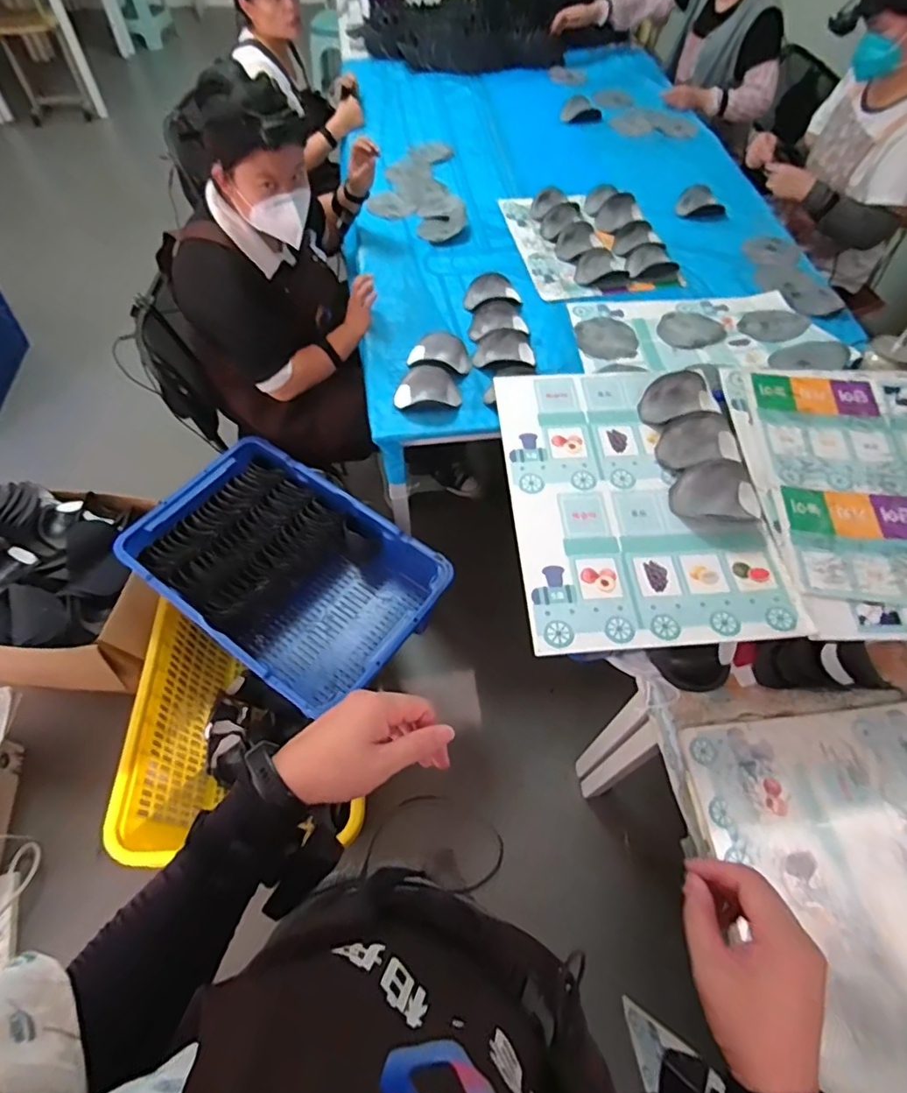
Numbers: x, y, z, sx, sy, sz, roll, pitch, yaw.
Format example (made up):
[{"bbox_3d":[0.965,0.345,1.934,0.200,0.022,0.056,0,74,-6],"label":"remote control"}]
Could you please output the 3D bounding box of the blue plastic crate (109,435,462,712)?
[{"bbox_3d":[-0.380,0.075,1.366,0.668,0.181,0.440,33,63,18],"label":"blue plastic crate"}]

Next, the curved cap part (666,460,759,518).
[{"bbox_3d":[0.413,-0.088,0.903,0.140,0.047,0.100,4,58,2],"label":"curved cap part"}]

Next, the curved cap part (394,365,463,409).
[{"bbox_3d":[-0.059,-0.350,1.266,0.139,0.029,0.117,-6,58,-4],"label":"curved cap part"}]

